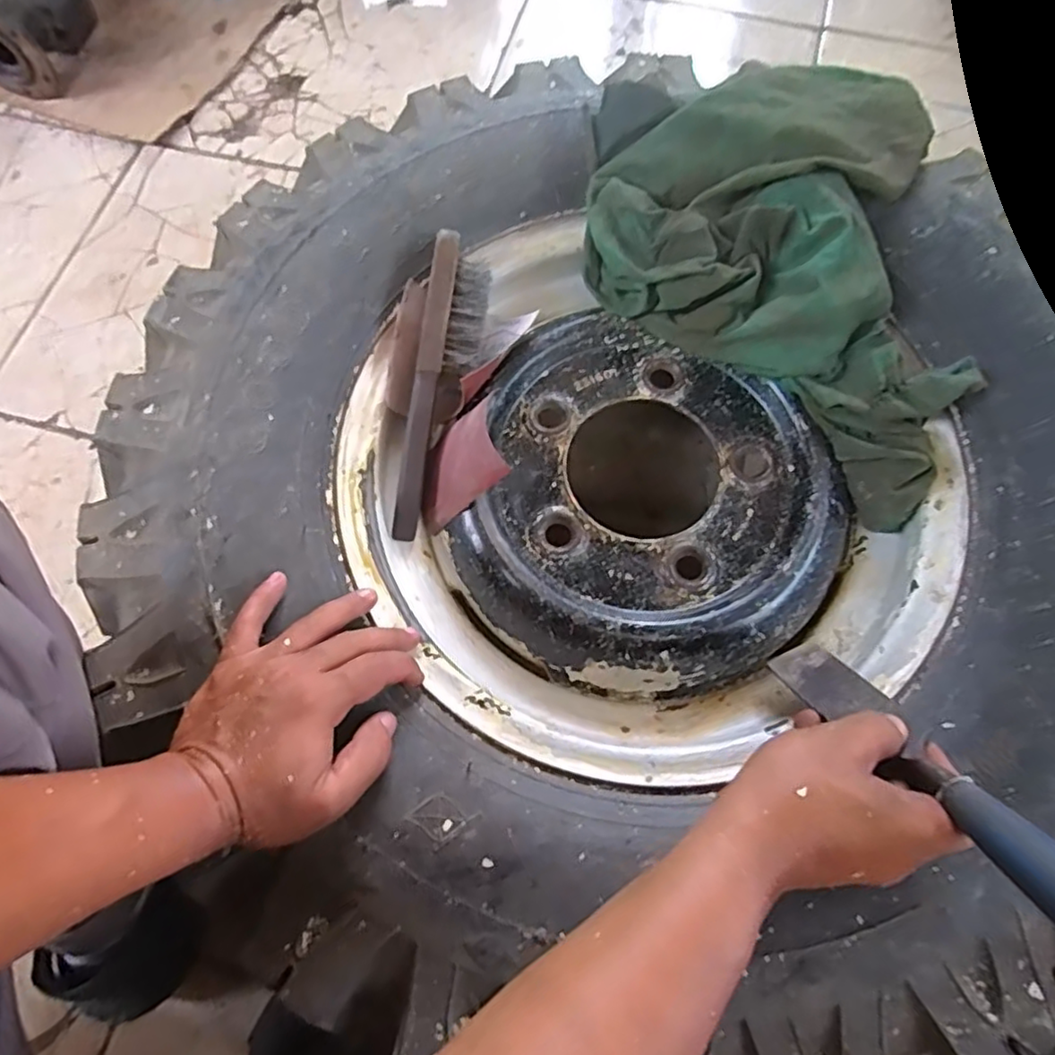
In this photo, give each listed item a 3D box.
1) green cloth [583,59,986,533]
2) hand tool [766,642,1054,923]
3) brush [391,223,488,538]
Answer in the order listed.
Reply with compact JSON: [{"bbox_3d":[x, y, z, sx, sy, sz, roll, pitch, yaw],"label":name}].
[{"bbox_3d":[0.225,-0.222,0.498,0.268,0.089,0.357,-41,74,-13],"label":"green cloth"},{"bbox_3d":[0.198,0.121,0.322,0.036,0.250,0.019,-11,105,-4],"label":"hand tool"},{"bbox_3d":[-0.068,-0.103,0.484,0.042,0.027,0.224,14,92,6],"label":"brush"}]

